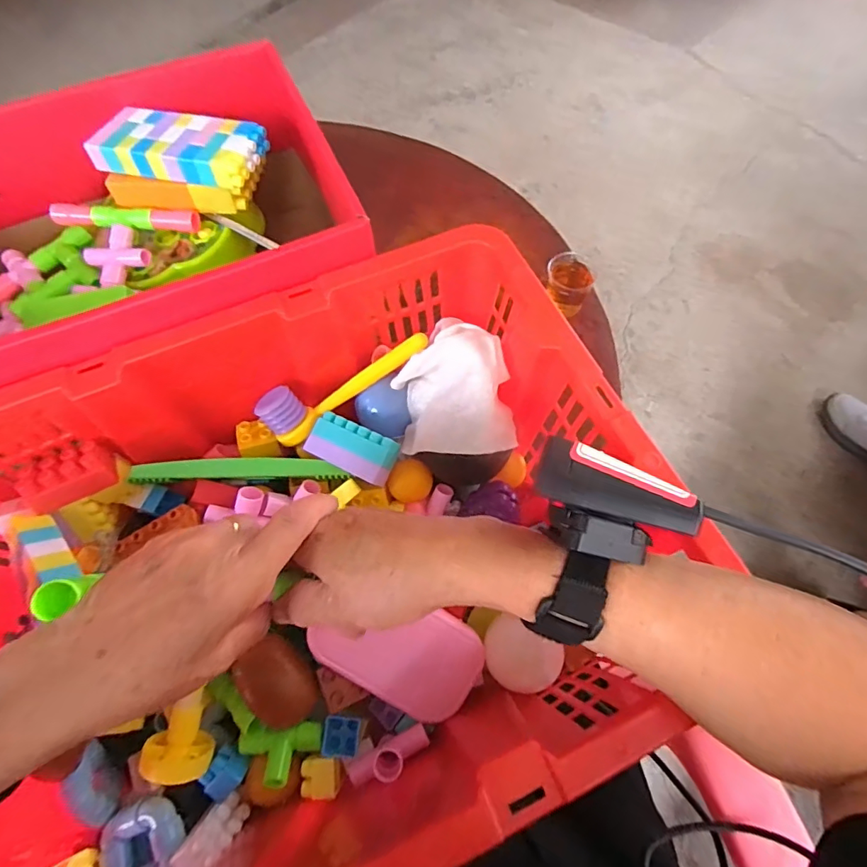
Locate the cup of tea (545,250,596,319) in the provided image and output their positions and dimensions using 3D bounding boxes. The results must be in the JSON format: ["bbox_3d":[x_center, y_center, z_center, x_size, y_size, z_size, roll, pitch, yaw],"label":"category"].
[{"bbox_3d":[0.145,-0.158,0.537,0.048,0.062,0.043,19,66,9],"label":"cup of tea"}]

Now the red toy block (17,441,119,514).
[{"bbox_3d":[-0.285,0.032,0.384,0.060,0.028,0.038,-26,67,-11],"label":"red toy block"}]

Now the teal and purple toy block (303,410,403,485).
[{"bbox_3d":[-0.067,0.011,0.403,0.073,0.017,0.037,26,67,12],"label":"teal and purple toy block"}]

